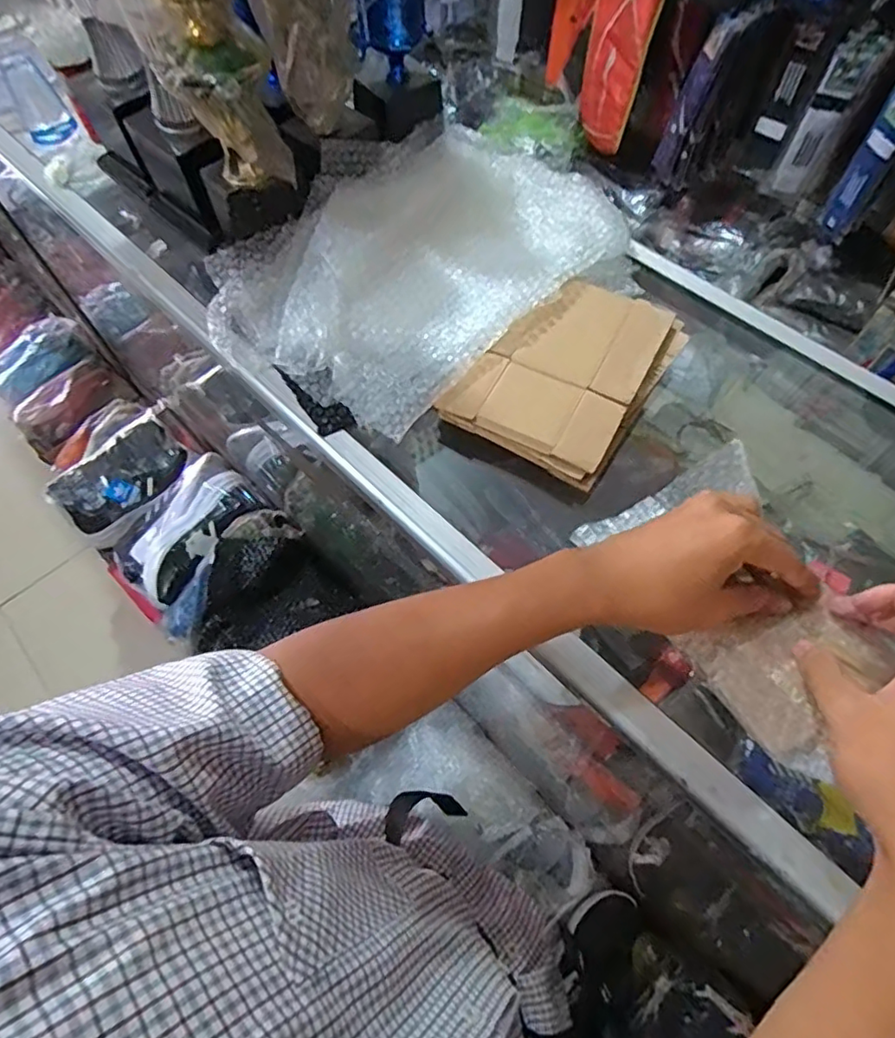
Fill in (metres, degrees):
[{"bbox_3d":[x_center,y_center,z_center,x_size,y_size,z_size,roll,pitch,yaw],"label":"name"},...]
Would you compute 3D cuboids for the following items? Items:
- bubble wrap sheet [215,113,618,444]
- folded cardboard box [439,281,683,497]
[{"bbox_3d":[-0.021,-0.276,0.632,0.278,0.064,0.419,41,71,20],"label":"bubble wrap sheet"},{"bbox_3d":[0.116,-0.142,0.567,0.151,0.027,0.205,30,68,17],"label":"folded cardboard box"}]

